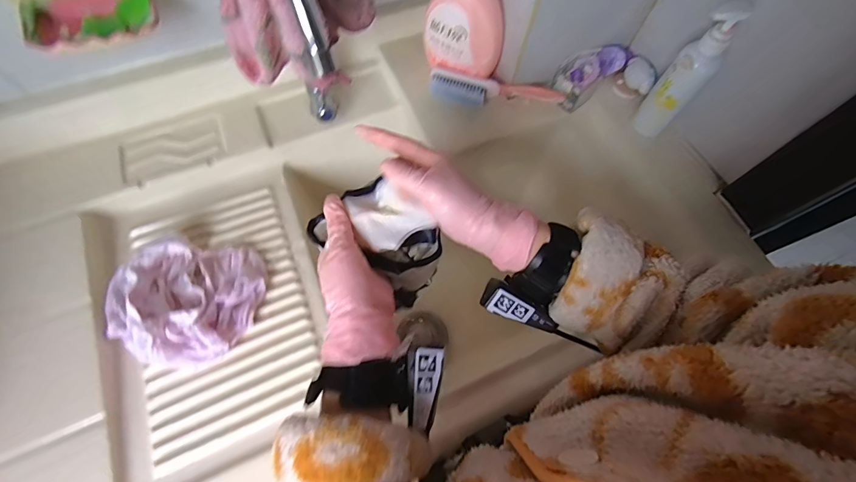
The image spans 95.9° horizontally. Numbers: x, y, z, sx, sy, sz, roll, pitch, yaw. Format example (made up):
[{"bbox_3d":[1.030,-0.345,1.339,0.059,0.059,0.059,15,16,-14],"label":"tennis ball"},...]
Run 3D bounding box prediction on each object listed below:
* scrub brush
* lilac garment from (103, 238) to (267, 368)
[{"bbox_3d":[0.098,-0.214,0.550,0.188,0.032,0.043,1,67,-1],"label":"scrub brush"},{"bbox_3d":[-0.290,0.068,0.454,0.166,0.052,0.151,0,67,-1],"label":"lilac garment"}]

